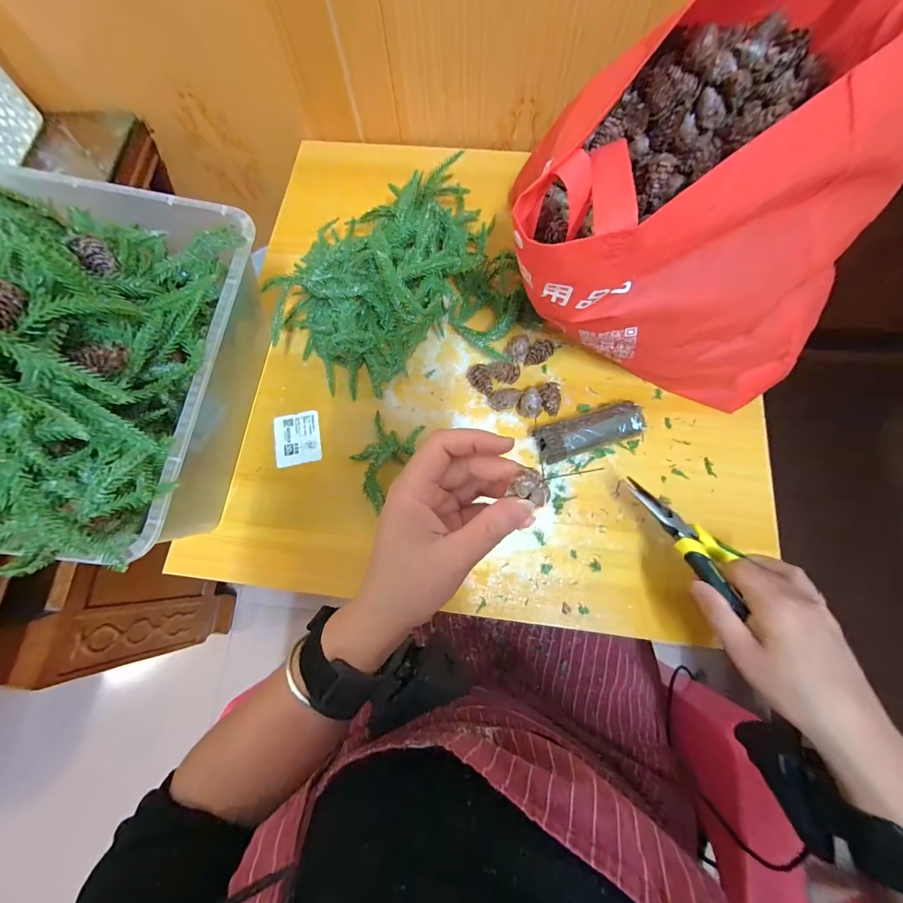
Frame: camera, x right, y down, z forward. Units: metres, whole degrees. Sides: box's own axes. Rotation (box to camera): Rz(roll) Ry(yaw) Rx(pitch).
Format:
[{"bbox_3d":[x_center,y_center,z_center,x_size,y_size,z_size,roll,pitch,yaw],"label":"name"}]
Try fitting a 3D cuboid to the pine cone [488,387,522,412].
[{"bbox_3d":[0.058,-0.056,0.406,0.033,0.019,0.020,-14,74,-2],"label":"pine cone"}]

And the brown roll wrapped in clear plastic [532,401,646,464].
[{"bbox_3d":[0.141,-0.020,0.387,0.109,0.026,0.039,-18,74,-3],"label":"brown roll wrapped in clear plastic"}]

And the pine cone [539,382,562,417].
[{"bbox_3d":[0.104,-0.056,0.400,0.022,0.022,0.032,8,75,4],"label":"pine cone"}]

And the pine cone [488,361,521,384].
[{"bbox_3d":[0.056,-0.083,0.407,0.033,0.021,0.020,12,75,5],"label":"pine cone"}]

